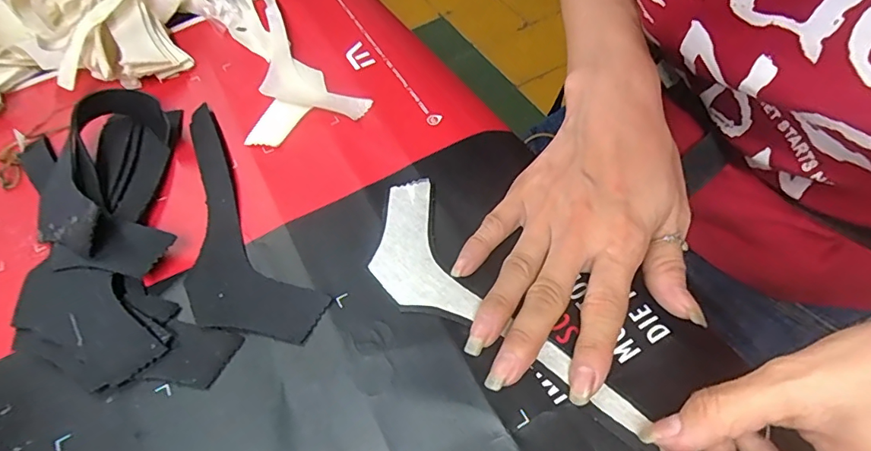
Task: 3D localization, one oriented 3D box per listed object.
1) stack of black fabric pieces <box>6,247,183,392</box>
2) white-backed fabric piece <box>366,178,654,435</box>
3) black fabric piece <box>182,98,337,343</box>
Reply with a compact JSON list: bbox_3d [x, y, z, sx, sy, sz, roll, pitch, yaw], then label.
[{"bbox_3d":[-0.180,0.048,0.256,0.097,0.012,0.052,19,62,16],"label":"stack of black fabric pieces"},{"bbox_3d":[0.025,0.041,0.252,0.058,0.006,0.172,-40,64,-19],"label":"white-backed fabric piece"},{"bbox_3d":[-0.128,-0.002,0.289,0.058,0.007,0.183,-32,61,-15],"label":"black fabric piece"}]

